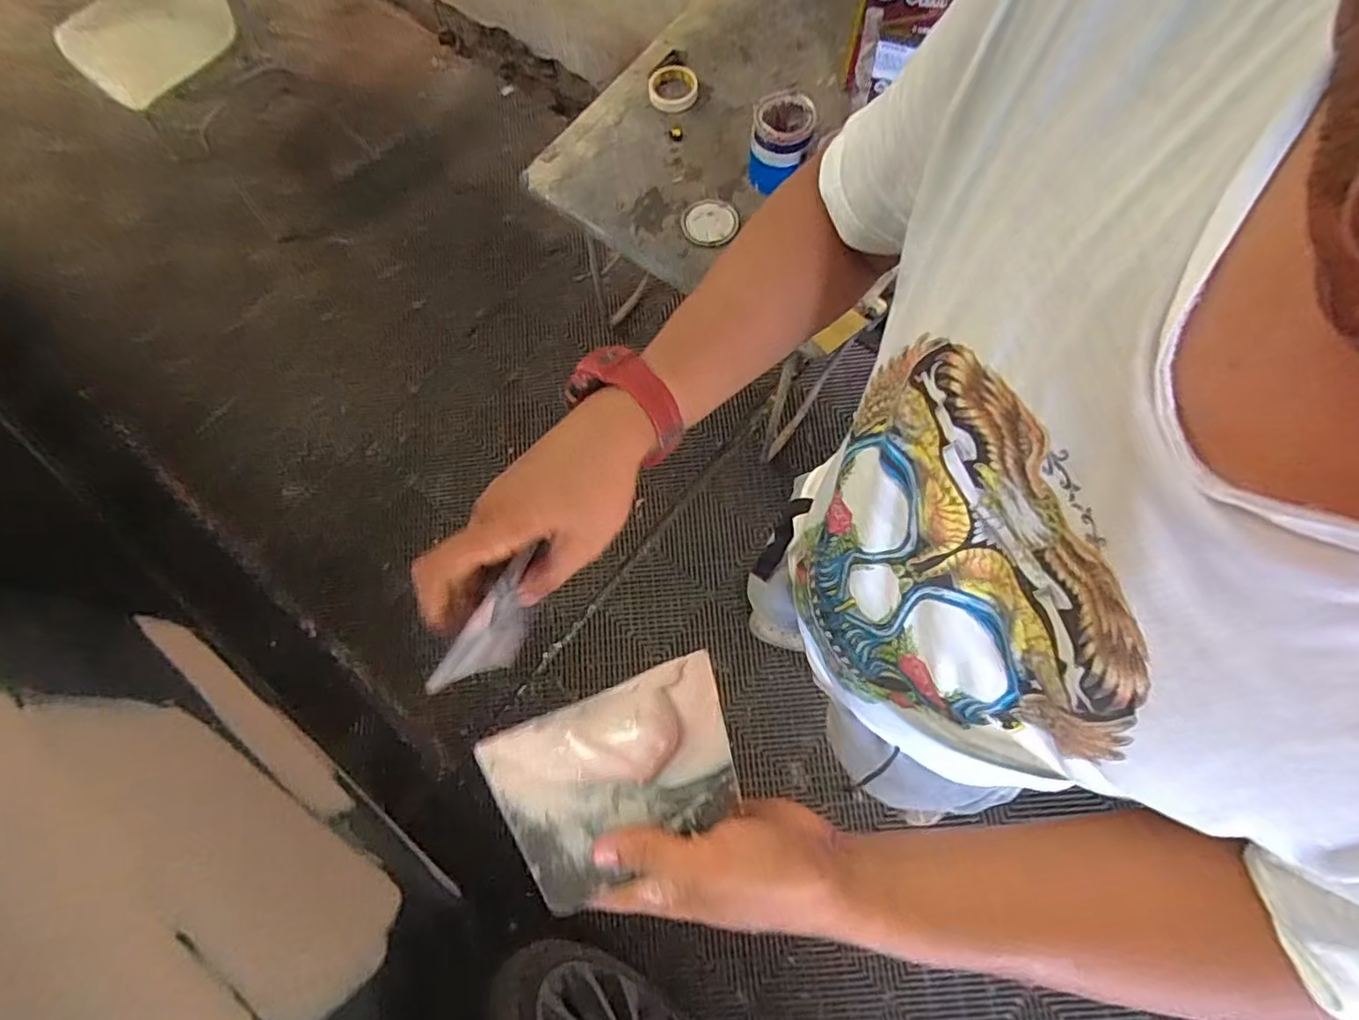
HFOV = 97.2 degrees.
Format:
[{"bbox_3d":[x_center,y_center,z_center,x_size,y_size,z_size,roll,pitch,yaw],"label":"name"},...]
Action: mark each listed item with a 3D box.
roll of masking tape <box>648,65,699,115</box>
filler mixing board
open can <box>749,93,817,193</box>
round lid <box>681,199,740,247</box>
[{"bbox_3d":[-0.013,-0.834,1.179,0.096,0.020,0.114,-8,71,-1],"label":"roll of masking tape"},{"bbox_3d":[-0.035,0.153,0.347,0.139,0.011,0.095,-21,72,-5],"label":"filler mixing board"},{"bbox_3d":[0.178,-0.641,1.052,0.098,0.122,0.106,-1,71,2],"label":"open can"},{"bbox_3d":[0.055,-0.526,1.082,0.101,0.012,0.109,-2,71,1],"label":"round lid"}]

